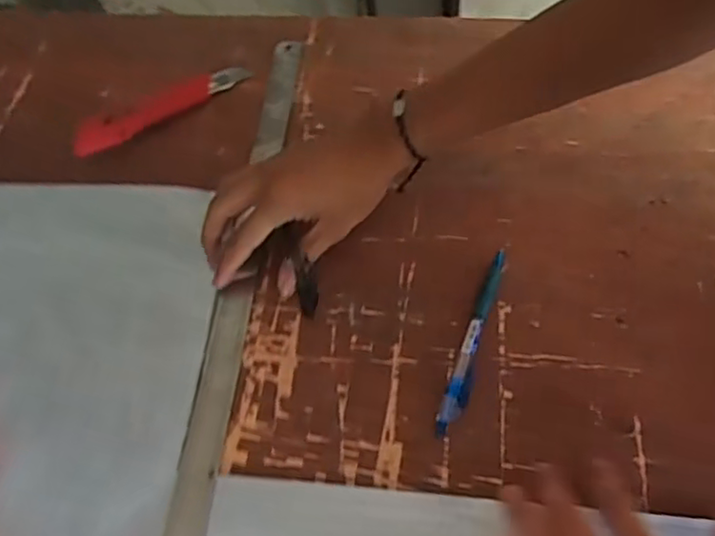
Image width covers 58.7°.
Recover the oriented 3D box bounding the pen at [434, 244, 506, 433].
[{"bbox_3d":[0.081,0.046,0.434,0.014,0.018,0.142,17,62,14],"label":"pen"}]

